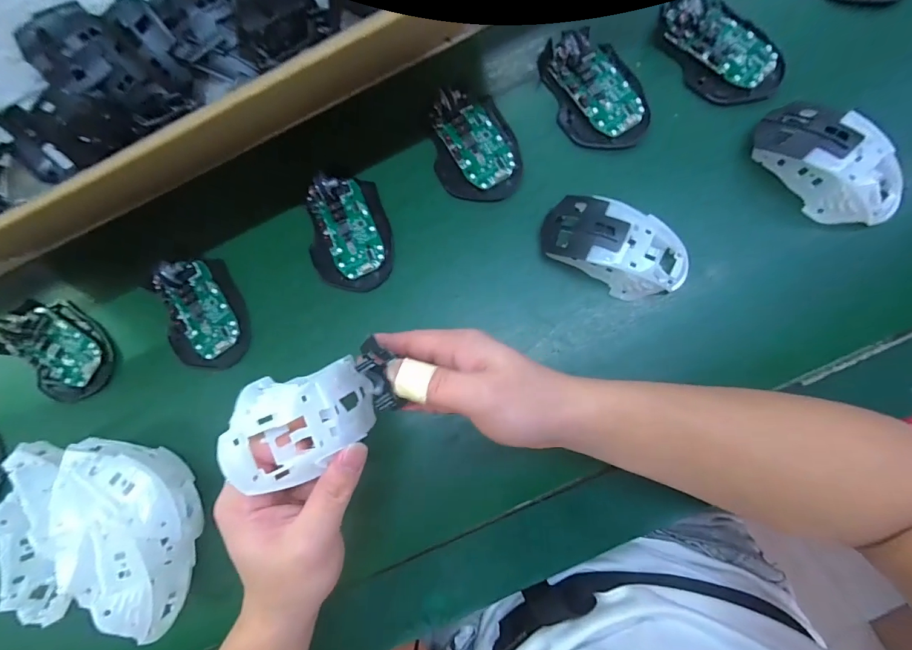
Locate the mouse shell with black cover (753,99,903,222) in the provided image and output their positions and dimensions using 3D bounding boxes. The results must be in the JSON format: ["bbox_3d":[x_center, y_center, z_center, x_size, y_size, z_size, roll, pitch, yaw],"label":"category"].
[{"bbox_3d":[0.298,-0.131,0.318,0.060,0.037,0.115,-37,81,0],"label":"mouse shell with black cover"}]

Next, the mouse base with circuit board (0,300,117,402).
[{"bbox_3d":[-0.384,0.019,0.381,0.120,0.022,0.074,37,88,9],"label":"mouse base with circuit board"}]

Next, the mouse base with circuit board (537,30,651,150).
[{"bbox_3d":[0.124,-0.210,0.357,0.073,0.023,0.113,-21,81,3],"label":"mouse base with circuit board"}]

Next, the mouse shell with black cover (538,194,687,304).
[{"bbox_3d":[0.127,-0.062,0.324,0.118,0.036,0.066,33,87,9],"label":"mouse shell with black cover"}]

